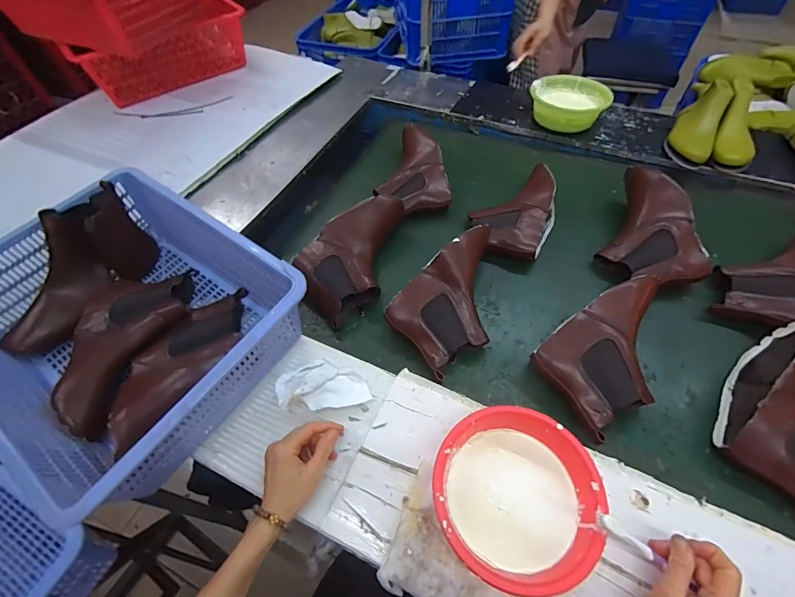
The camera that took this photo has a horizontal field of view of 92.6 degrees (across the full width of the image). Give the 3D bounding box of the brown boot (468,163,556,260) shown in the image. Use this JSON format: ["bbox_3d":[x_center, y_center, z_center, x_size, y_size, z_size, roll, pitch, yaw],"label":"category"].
[{"bbox_3d":[0.251,-0.197,0.800,0.164,0.076,0.251,20,60,16],"label":"brown boot"}]

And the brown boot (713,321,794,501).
[{"bbox_3d":[0.590,0.154,0.532,0.173,0.108,0.272,38,66,25],"label":"brown boot"}]

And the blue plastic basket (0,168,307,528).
[{"bbox_3d":[-0.402,0.029,0.579,0.455,0.134,0.361,30,64,21],"label":"blue plastic basket"}]

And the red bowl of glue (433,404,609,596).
[{"bbox_3d":[0.139,0.241,0.467,0.184,0.083,0.187,-2,56,2],"label":"red bowl of glue"}]

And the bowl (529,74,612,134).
[{"bbox_3d":[0.446,-0.506,0.999,0.191,0.087,0.161,30,58,20],"label":"bowl"}]

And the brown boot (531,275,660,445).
[{"bbox_3d":[0.347,0.077,0.590,0.248,0.073,0.157,-30,60,-15],"label":"brown boot"}]

